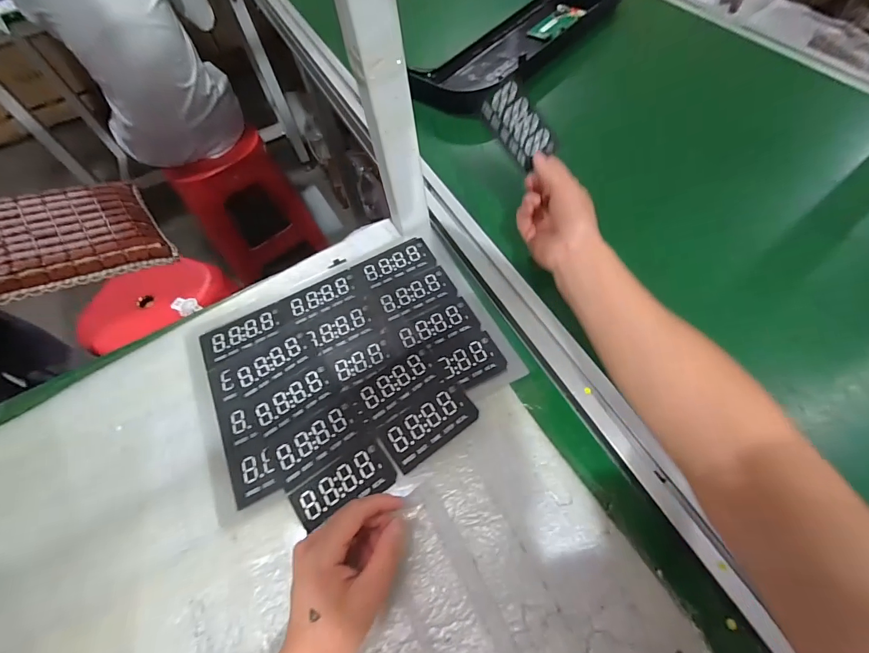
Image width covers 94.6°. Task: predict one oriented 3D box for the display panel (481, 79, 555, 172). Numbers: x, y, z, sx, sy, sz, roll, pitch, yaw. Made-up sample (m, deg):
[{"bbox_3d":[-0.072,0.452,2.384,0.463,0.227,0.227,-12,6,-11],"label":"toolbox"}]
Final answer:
[{"bbox_3d":[0.088,-0.211,0.421,0.042,0.083,0.006,-37,18,21],"label":"display panel"}]

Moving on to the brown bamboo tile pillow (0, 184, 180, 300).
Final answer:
[{"bbox_3d":[-0.602,-0.128,0.592,0.328,0.027,0.208,-26,64,-33],"label":"brown bamboo tile pillow"}]

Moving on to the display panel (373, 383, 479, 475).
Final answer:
[{"bbox_3d":[-0.004,0.092,0.385,0.091,0.004,0.048,-33,62,-12],"label":"display panel"}]

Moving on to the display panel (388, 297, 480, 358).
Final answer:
[{"bbox_3d":[-0.001,0.003,0.439,0.093,0.004,0.050,-24,60,-7],"label":"display panel"}]

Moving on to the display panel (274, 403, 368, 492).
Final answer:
[{"bbox_3d":[-0.111,0.111,0.388,0.088,0.005,0.049,-33,62,-12],"label":"display panel"}]

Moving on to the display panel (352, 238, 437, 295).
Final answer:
[{"bbox_3d":[-0.049,-0.075,0.492,0.094,0.004,0.053,-25,60,-8],"label":"display panel"}]

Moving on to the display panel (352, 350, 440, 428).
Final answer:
[{"bbox_3d":[-0.037,0.060,0.406,0.086,0.004,0.046,-32,62,-12],"label":"display panel"}]

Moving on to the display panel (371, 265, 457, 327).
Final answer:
[{"bbox_3d":[-0.023,-0.037,0.466,0.090,0.004,0.051,-26,61,-8],"label":"display panel"}]

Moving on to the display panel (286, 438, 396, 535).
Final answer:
[{"bbox_3d":[-0.082,0.144,0.366,0.091,0.006,0.040,-27,61,-9],"label":"display panel"}]

